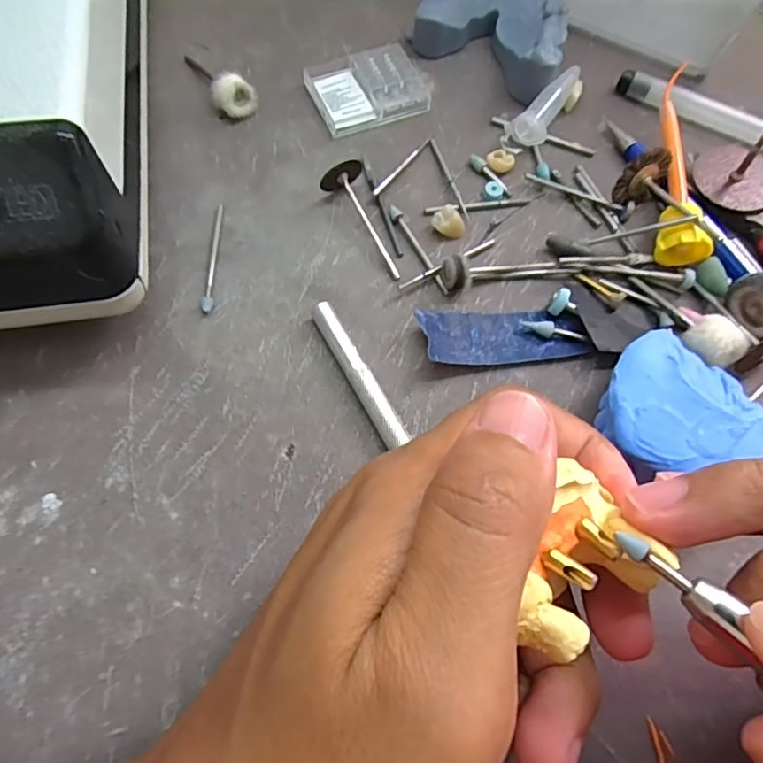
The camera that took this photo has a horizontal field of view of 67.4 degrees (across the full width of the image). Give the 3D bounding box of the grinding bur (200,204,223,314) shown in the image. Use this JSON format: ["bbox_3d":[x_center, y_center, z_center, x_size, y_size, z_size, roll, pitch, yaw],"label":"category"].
[{"bbox_3d":[-0.061,-0.046,0.205,0.004,0.004,0.047,-1,67,-3],"label":"grinding bur"}]

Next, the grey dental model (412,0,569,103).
[{"bbox_3d":[0.054,-0.155,0.246,0.062,0.024,0.051,34,70,11],"label":"grey dental model"}]

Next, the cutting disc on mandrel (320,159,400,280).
[{"bbox_3d":[-0.008,-0.058,0.209,0.016,0.014,0.045,-17,69,-10],"label":"cutting disc on mandrel"}]

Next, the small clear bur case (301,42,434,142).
[{"bbox_3d":[-0.006,-0.123,0.239,0.045,0.007,0.036,-24,71,-12],"label":"small clear bur case"}]

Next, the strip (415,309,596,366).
[{"bbox_3d":[0.043,-0.016,0.198,0.057,0.009,0.020,-6,68,-5],"label":"strip"}]

